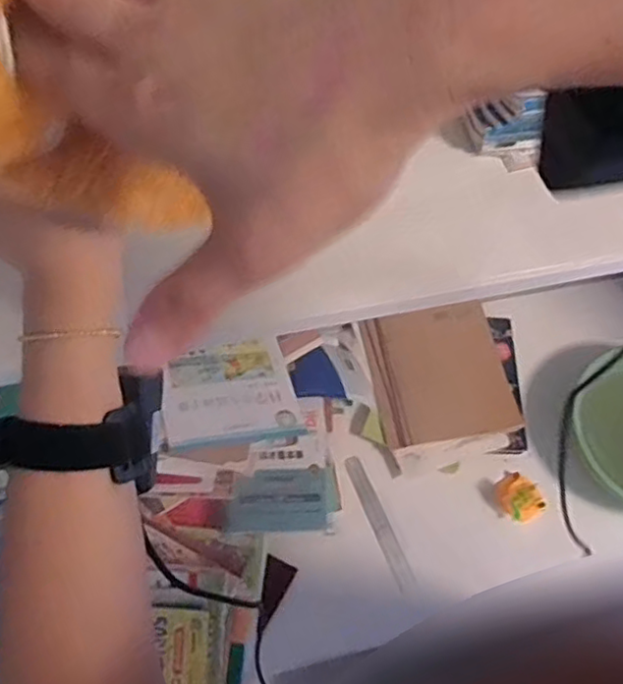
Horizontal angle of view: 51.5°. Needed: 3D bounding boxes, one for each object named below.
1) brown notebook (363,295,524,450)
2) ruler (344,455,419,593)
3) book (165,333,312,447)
[{"bbox_3d":[0.215,0.053,1.089,0.226,0.025,0.219,-10,87,3],"label":"brown notebook"},{"bbox_3d":[0.109,0.288,1.035,0.030,0.005,0.218,-23,76,-8],"label":"ruler"},{"bbox_3d":[-0.107,0.063,0.862,0.174,0.017,0.148,-6,59,-17],"label":"book"}]

